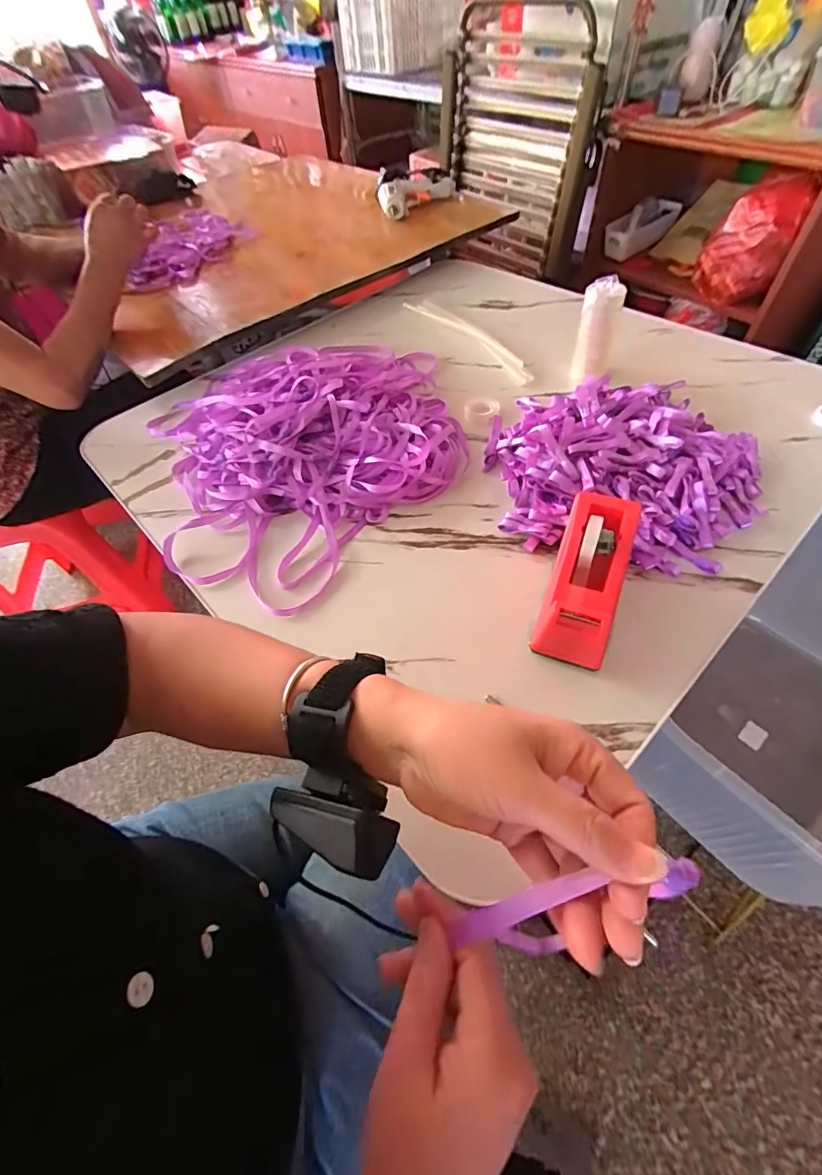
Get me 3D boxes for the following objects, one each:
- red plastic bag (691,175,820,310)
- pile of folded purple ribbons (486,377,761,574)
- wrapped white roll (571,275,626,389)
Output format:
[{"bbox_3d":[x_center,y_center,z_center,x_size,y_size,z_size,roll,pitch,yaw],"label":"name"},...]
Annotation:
[{"bbox_3d":[0.881,-0.898,1.198,0.185,0.275,0.108,25,61,20],"label":"red plastic bag"},{"bbox_3d":[0.234,-0.147,0.510,0.296,0.049,0.274,12,57,12],"label":"pile of folded purple ribbons"},{"bbox_3d":[0.246,-0.338,0.602,0.052,0.112,0.042,25,61,20],"label":"wrapped white roll"}]

